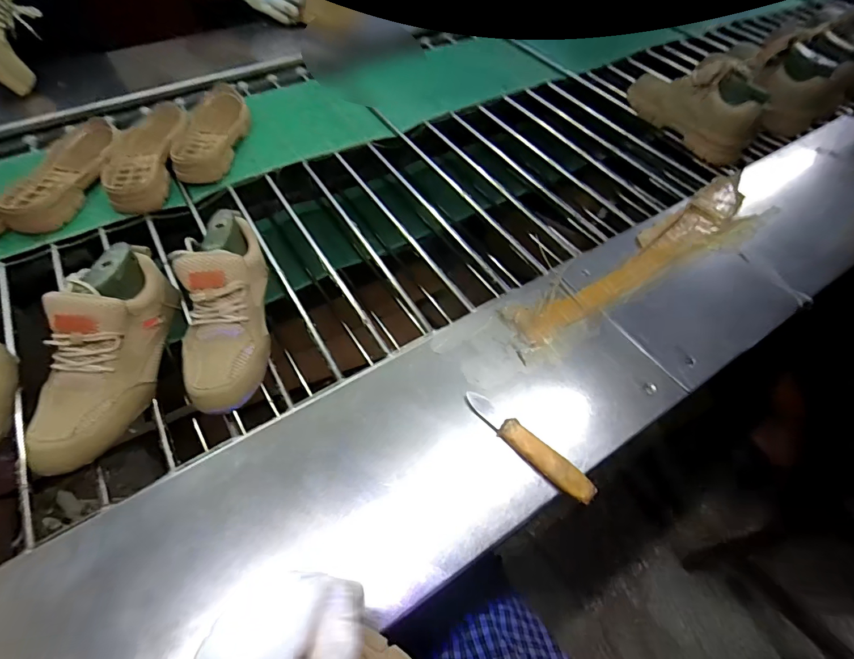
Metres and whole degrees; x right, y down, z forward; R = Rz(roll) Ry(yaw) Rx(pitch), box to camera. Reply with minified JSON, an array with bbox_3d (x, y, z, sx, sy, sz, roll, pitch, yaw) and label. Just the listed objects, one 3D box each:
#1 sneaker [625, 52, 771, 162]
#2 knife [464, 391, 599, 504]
[{"bbox_3d":[0.514,-0.444,0.827,0.082,0.129,0.269,-19,56,-15],"label":"sneaker"},{"bbox_3d":[0.105,0.123,0.461,0.160,0.013,0.028,38,61,23],"label":"knife"}]

